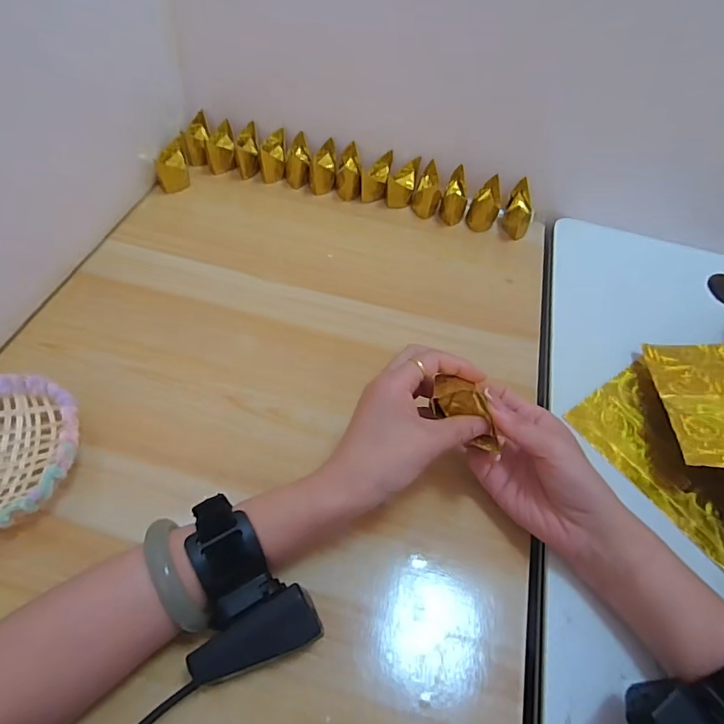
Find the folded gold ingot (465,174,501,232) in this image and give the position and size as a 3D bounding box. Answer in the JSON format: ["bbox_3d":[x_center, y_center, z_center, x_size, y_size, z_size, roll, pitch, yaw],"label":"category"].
[{"bbox_3d":[0.144,-0.183,0.548,0.033,0.048,0.042,20,54,8],"label":"folded gold ingot"}]

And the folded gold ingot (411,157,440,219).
[{"bbox_3d":[0.078,-0.203,0.557,0.030,0.046,0.051,12,54,2],"label":"folded gold ingot"}]

